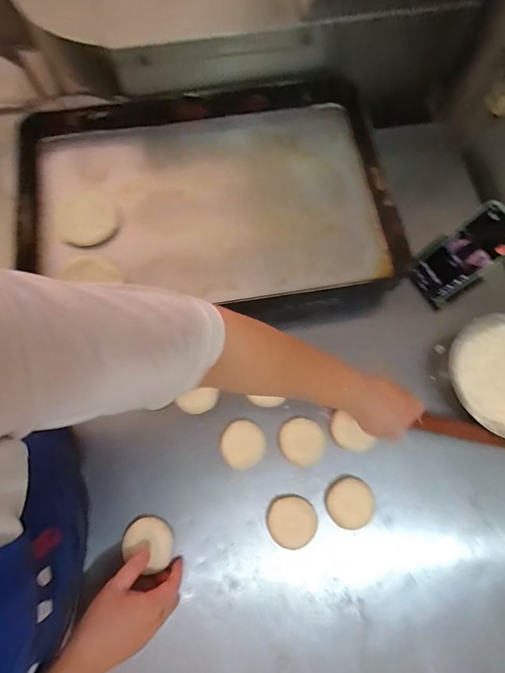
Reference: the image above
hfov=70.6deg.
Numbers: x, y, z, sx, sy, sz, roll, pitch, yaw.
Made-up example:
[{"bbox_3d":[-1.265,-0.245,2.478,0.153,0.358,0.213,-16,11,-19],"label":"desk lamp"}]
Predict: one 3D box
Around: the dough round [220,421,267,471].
[{"bbox_3d":[-0.014,0.163,0.537,0.066,0.008,0.066,0,73,1],"label":"dough round"}]

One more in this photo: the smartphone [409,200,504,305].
[{"bbox_3d":[0.328,-0.122,0.561,0.016,0.169,0.077,-26,75,-34],"label":"smartphone"}]

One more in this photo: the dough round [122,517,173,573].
[{"bbox_3d":[-0.146,0.293,0.505,0.069,0.012,0.060,20,54,-3],"label":"dough round"}]

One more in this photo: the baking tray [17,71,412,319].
[{"bbox_3d":[-0.077,-0.225,0.605,0.601,0.054,0.422,-9,74,-3],"label":"baking tray"}]

